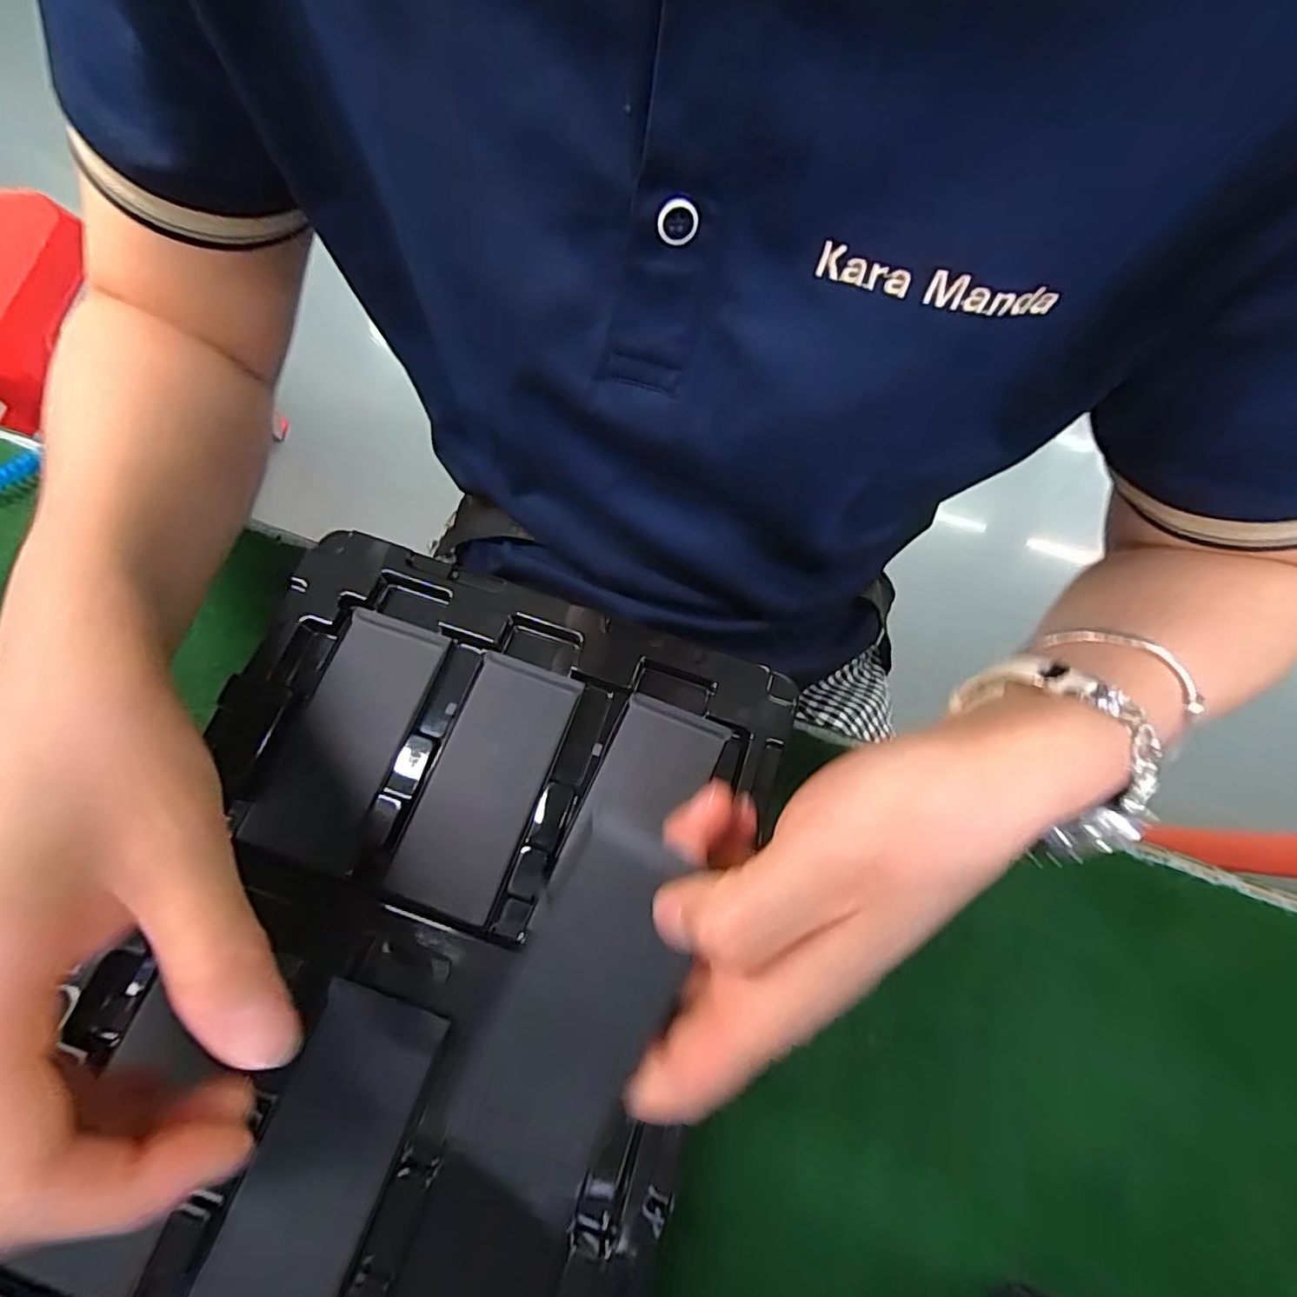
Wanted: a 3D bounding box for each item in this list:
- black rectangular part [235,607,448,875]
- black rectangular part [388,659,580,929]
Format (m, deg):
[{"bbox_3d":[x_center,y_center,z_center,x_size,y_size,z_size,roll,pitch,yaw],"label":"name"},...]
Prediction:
[{"bbox_3d":[-0.119,0.033,0.240,0.042,0.007,0.098,15,69,3],"label":"black rectangular part"},{"bbox_3d":[-0.064,0.051,0.238,0.044,0.004,0.097,19,69,4],"label":"black rectangular part"}]

